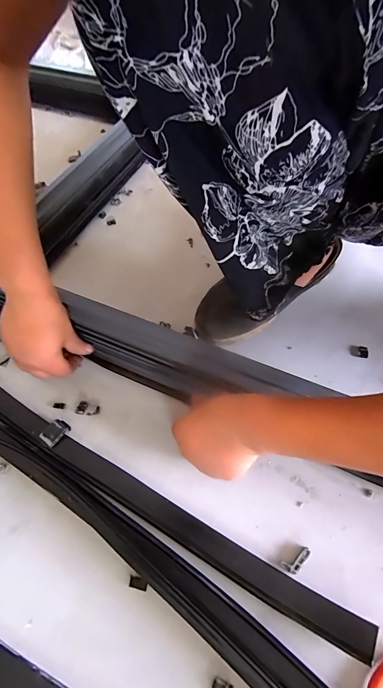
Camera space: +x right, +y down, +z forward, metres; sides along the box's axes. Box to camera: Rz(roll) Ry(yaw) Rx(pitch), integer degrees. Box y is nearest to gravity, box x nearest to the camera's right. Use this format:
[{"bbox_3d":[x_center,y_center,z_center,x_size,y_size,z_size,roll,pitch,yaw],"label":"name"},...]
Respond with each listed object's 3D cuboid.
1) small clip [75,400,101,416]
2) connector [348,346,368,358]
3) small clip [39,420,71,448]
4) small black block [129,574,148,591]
[{"bbox_3d":[-0.134,0.084,0.415,0.032,0.004,0.018,12,61,10],"label":"small clip"},{"bbox_3d":[0.233,0.010,0.447,0.024,0.004,0.018,13,61,10],"label":"connector"},{"bbox_3d":[-0.168,0.109,0.397,0.022,0.014,0.032,36,67,21],"label":"small clip"},{"bbox_3d":[-0.053,0.236,0.318,0.018,0.004,0.009,12,61,9],"label":"small black block"}]

